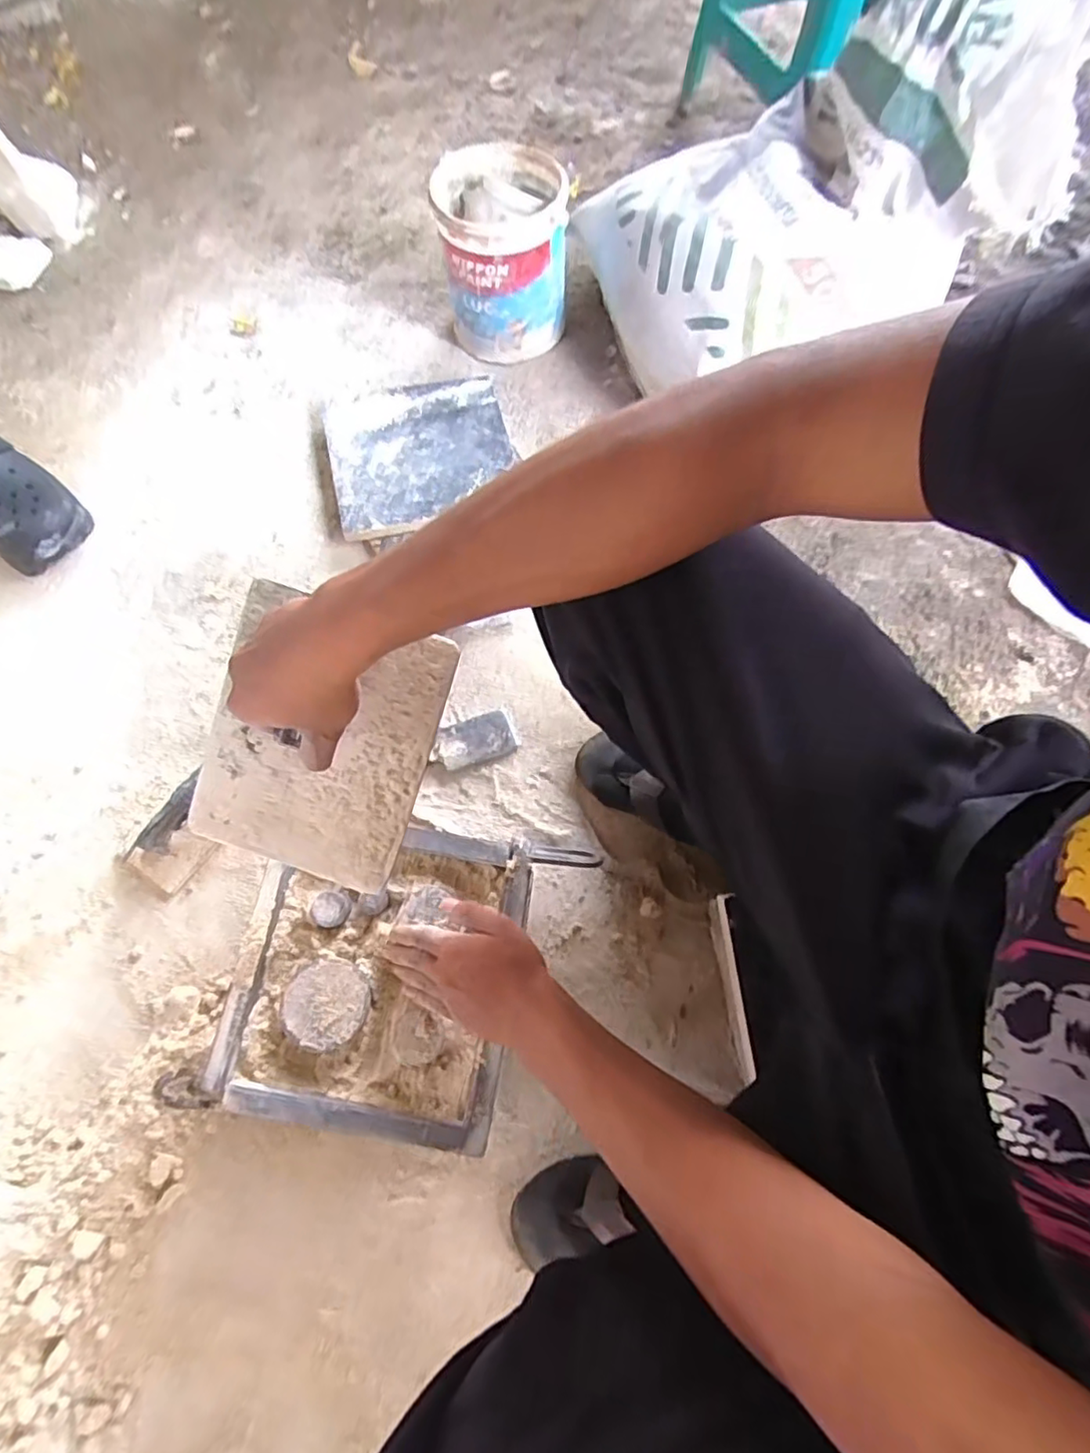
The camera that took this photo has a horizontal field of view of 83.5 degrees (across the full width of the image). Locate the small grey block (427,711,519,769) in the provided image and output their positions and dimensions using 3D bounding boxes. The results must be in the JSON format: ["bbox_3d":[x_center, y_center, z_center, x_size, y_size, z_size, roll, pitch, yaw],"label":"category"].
[{"bbox_3d":[-0.088,0.017,0.732,0.097,0.011,0.057,-17,69,-4],"label":"small grey block"}]

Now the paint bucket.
[{"bbox_3d":[-0.060,-0.668,0.889,0.164,0.212,0.164,-1,69,2],"label":"paint bucket"}]

